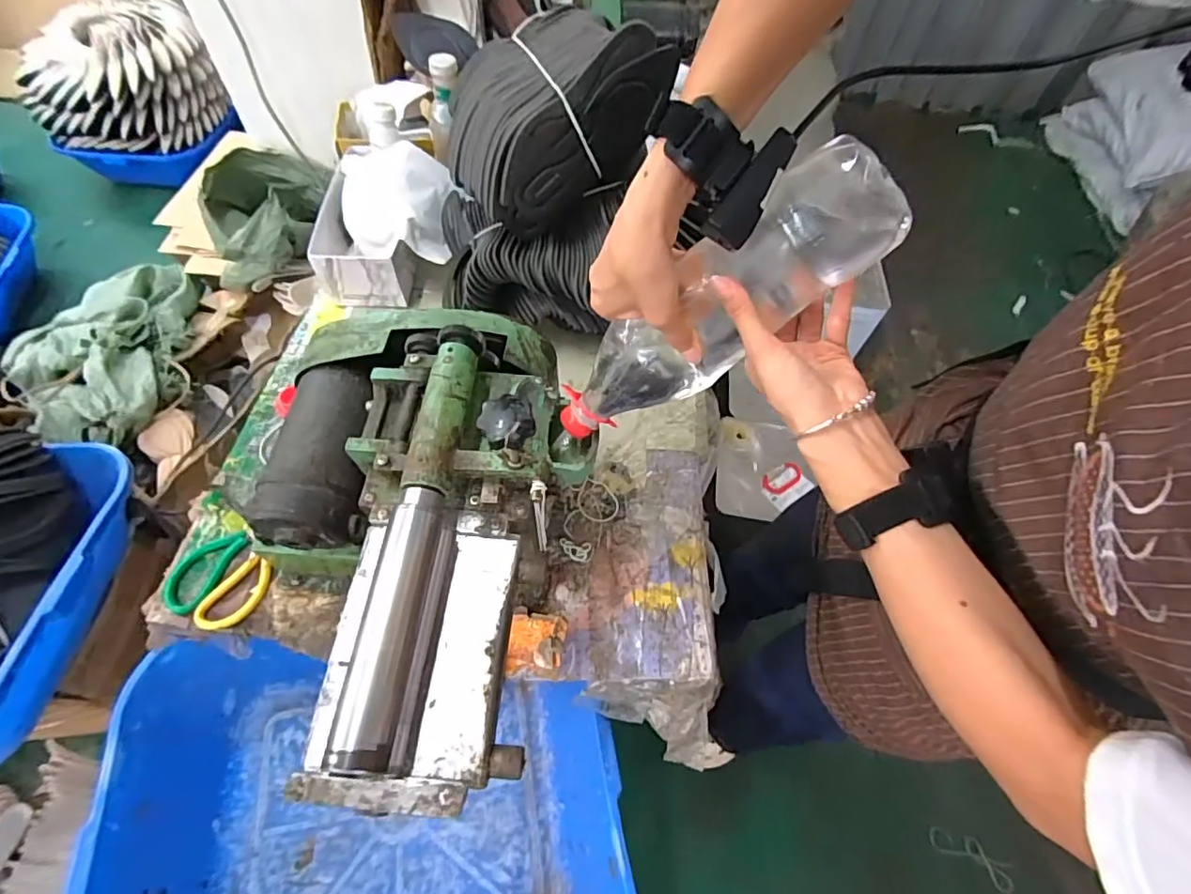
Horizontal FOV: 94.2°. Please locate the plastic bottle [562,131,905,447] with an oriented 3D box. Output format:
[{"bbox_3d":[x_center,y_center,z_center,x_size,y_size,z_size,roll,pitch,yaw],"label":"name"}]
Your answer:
[{"bbox_3d":[0.081,-0.104,0.423,0.077,0.280,0.072,18,47,-42],"label":"plastic bottle"}]

